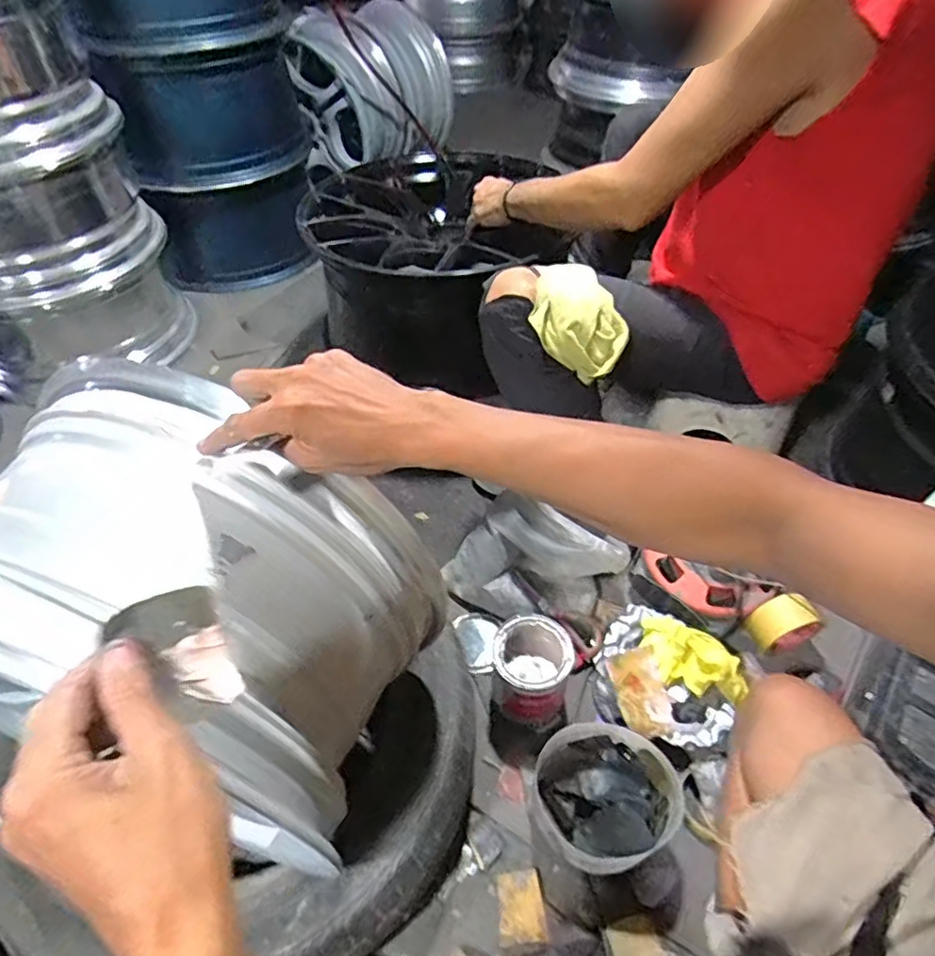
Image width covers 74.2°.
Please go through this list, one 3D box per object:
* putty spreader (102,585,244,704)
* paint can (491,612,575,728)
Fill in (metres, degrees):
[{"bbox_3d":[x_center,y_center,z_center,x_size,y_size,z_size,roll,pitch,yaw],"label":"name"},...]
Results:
[{"bbox_3d":[-0.150,0.091,0.320,0.048,0.018,0.062,-20,93,-31],"label":"putty spreader"},{"bbox_3d":[0.087,0.263,0.852,0.101,0.127,0.100,0,48,0],"label":"paint can"}]

